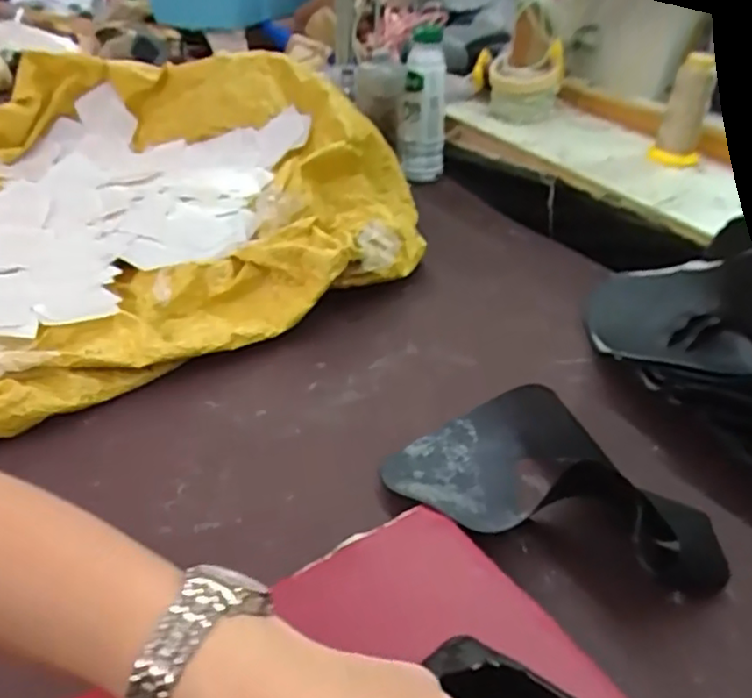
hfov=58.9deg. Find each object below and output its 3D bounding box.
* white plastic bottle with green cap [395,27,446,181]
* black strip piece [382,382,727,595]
[{"bbox_3d":[0.062,-0.321,0.890,0.062,0.187,0.054,2,34,2],"label":"white plastic bottle with green cap"},{"bbox_3d":[0.127,0.077,0.468,0.230,0.052,0.136,14,36,18],"label":"black strip piece"}]

